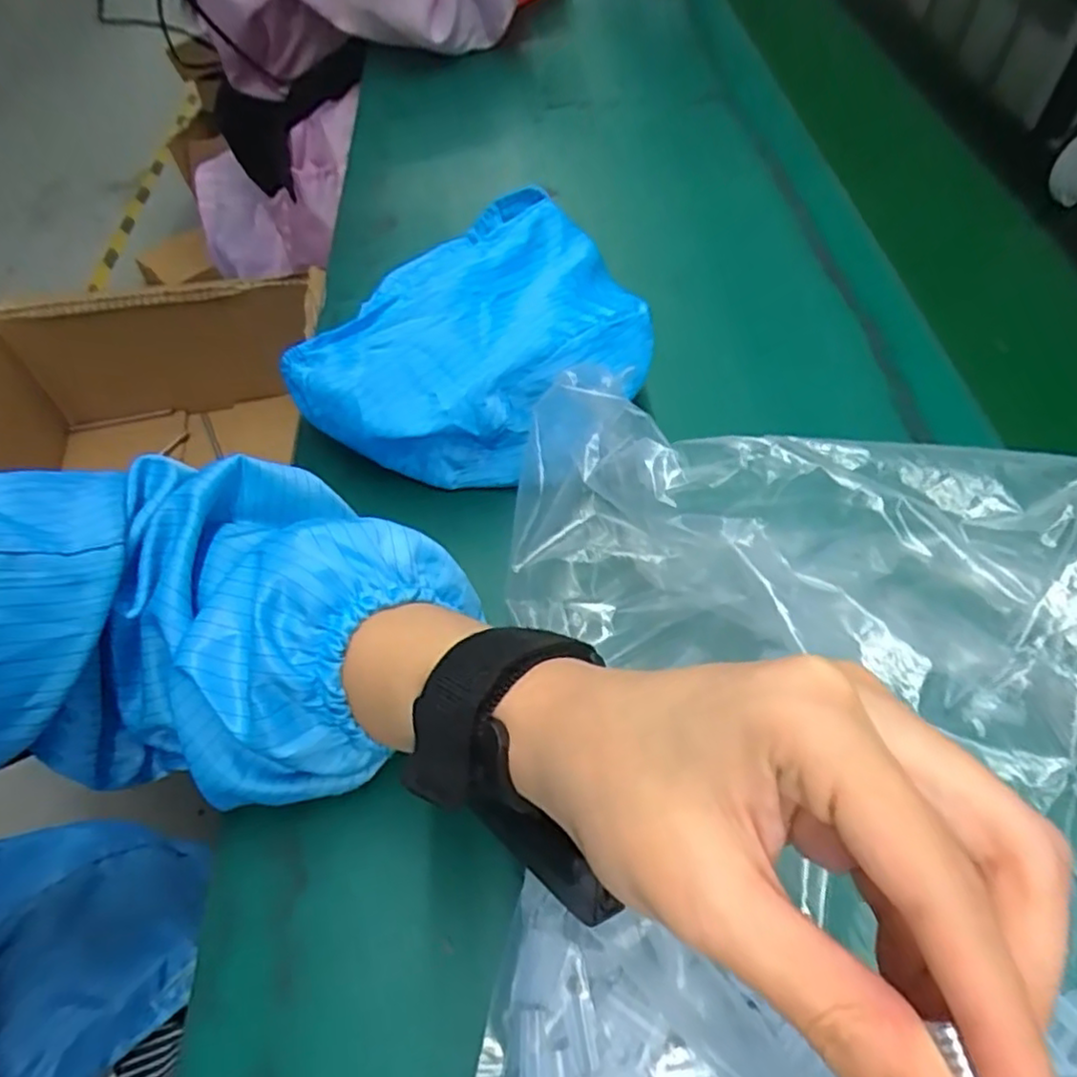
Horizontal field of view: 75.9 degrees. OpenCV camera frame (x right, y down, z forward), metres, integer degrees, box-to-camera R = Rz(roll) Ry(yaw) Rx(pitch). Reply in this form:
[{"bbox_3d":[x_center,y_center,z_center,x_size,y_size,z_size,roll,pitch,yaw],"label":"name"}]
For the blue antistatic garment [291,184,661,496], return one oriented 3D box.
[{"bbox_3d":[-0.027,-0.101,0.373,0.187,0.066,0.154,-36,63,-25],"label":"blue antistatic garment"}]

